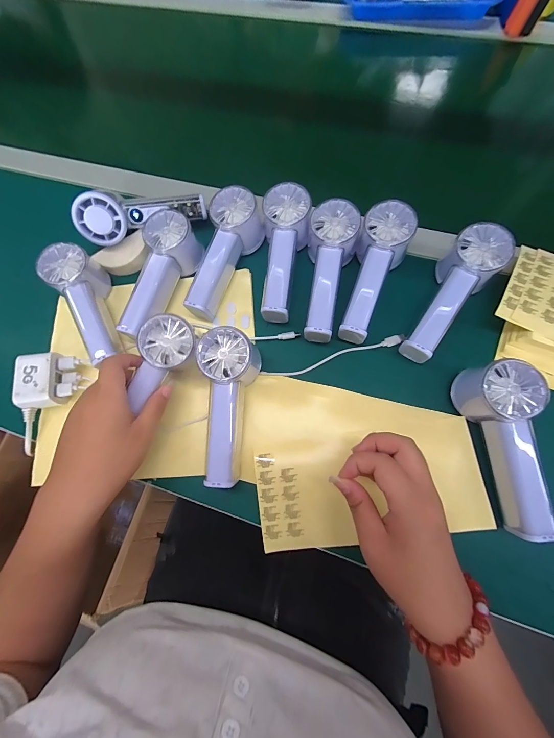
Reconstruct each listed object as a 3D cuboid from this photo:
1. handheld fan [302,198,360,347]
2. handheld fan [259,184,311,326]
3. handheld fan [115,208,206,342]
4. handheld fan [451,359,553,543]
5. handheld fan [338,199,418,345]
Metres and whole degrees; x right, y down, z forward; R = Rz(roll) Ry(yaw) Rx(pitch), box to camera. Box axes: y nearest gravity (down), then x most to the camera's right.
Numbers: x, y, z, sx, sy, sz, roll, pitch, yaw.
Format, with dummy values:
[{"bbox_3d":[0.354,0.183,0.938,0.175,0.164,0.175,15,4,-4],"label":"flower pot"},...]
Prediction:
[{"bbox_3d":[0.055,-0.106,0.341,0.052,0.057,0.147,10,73,7],"label":"handheld fan"},{"bbox_3d":[0.011,-0.133,0.356,0.054,0.060,0.144,0,72,4],"label":"handheld fan"},{"bbox_3d":[-0.138,-0.105,0.355,0.056,0.048,0.151,16,74,9],"label":"handheld fan"},{"bbox_3d":[0.216,0.068,0.275,0.047,0.058,0.148,-11,72,1],"label":"handheld fan"},{"bbox_3d":[0.107,-0.105,0.345,0.054,0.053,0.152,19,88,8],"label":"handheld fan"}]

